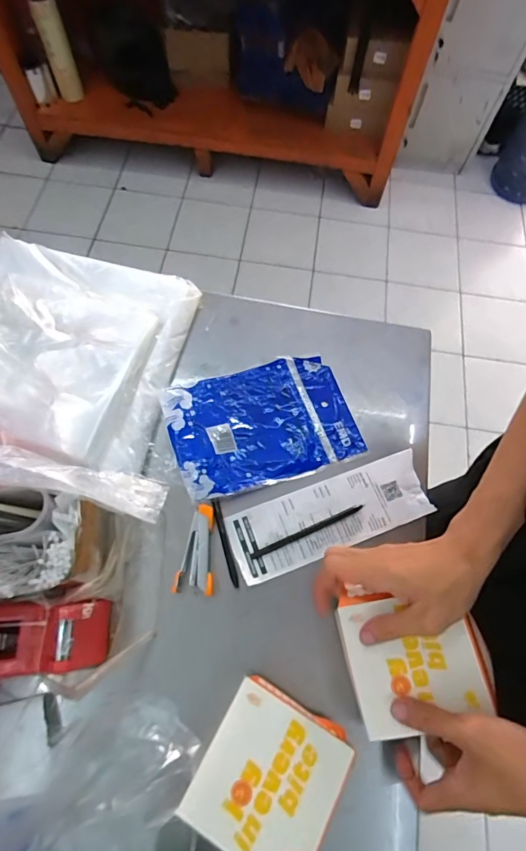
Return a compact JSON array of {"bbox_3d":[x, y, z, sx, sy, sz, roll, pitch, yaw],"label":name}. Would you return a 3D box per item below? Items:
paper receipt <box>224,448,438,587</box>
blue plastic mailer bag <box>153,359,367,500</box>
[{"bbox_3d":[0.078,0.100,0.481,0.230,0.004,0.076,-19,70,-11],"label":"paper receipt"},{"bbox_3d":[-0.001,-0.007,0.516,0.214,0.031,0.153,-17,69,-11],"label":"blue plastic mailer bag"}]

